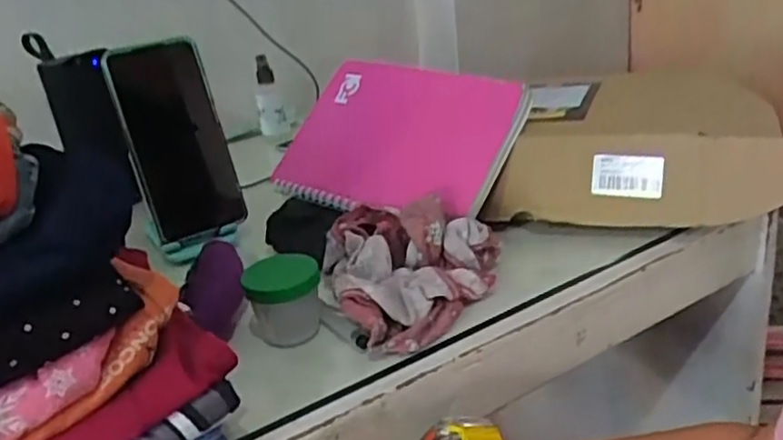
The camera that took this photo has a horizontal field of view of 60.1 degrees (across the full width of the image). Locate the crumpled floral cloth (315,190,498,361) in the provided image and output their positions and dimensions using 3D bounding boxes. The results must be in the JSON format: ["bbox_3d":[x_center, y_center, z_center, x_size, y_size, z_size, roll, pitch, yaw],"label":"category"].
[{"bbox_3d":[0.003,0.026,0.479,0.131,0.058,0.122,-26,29,-37],"label":"crumpled floral cloth"}]

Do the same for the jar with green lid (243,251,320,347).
[{"bbox_3d":[-0.071,0.055,0.449,0.049,0.052,0.043,-12,23,-10],"label":"jar with green lid"}]

